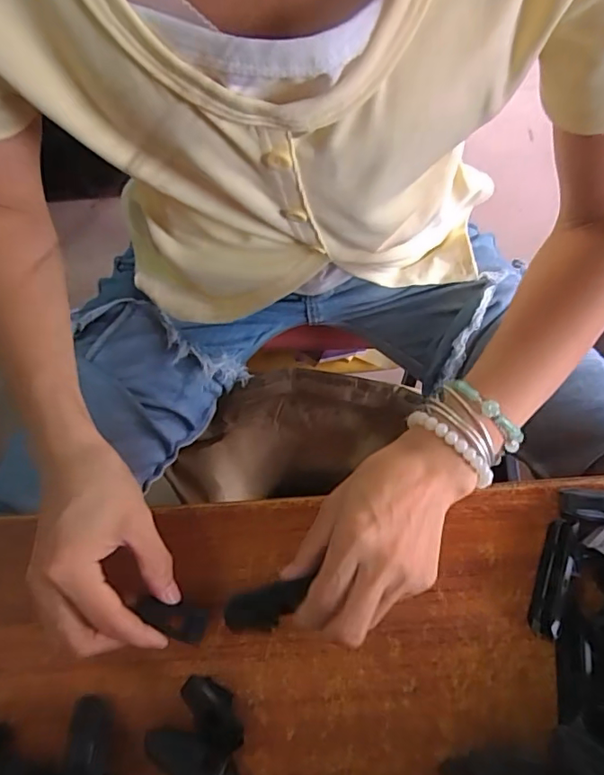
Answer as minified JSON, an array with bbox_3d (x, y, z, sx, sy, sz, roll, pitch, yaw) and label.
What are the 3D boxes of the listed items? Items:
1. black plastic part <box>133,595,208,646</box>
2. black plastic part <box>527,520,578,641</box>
[{"bbox_3d":[-0.078,0.136,0.310,0.043,0.008,0.019,24,73,-8],"label":"black plastic part"},{"bbox_3d":[0.159,0.120,0.330,0.011,0.024,0.072,18,73,5],"label":"black plastic part"}]

